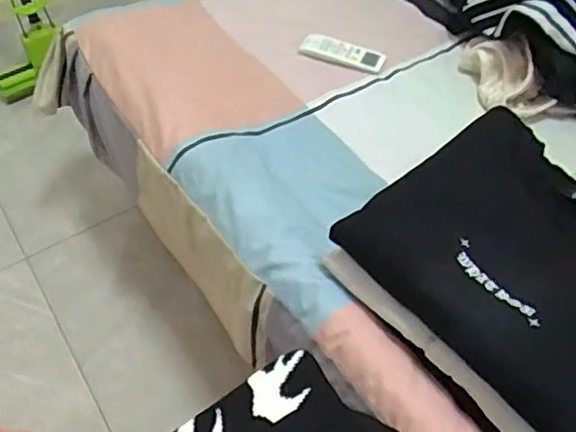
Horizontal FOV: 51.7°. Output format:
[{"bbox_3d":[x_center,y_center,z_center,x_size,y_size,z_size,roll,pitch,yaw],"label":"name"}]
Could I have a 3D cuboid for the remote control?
[{"bbox_3d":[0.083,-0.256,0.925,0.132,0.025,0.048,15,54,12],"label":"remote control"}]

